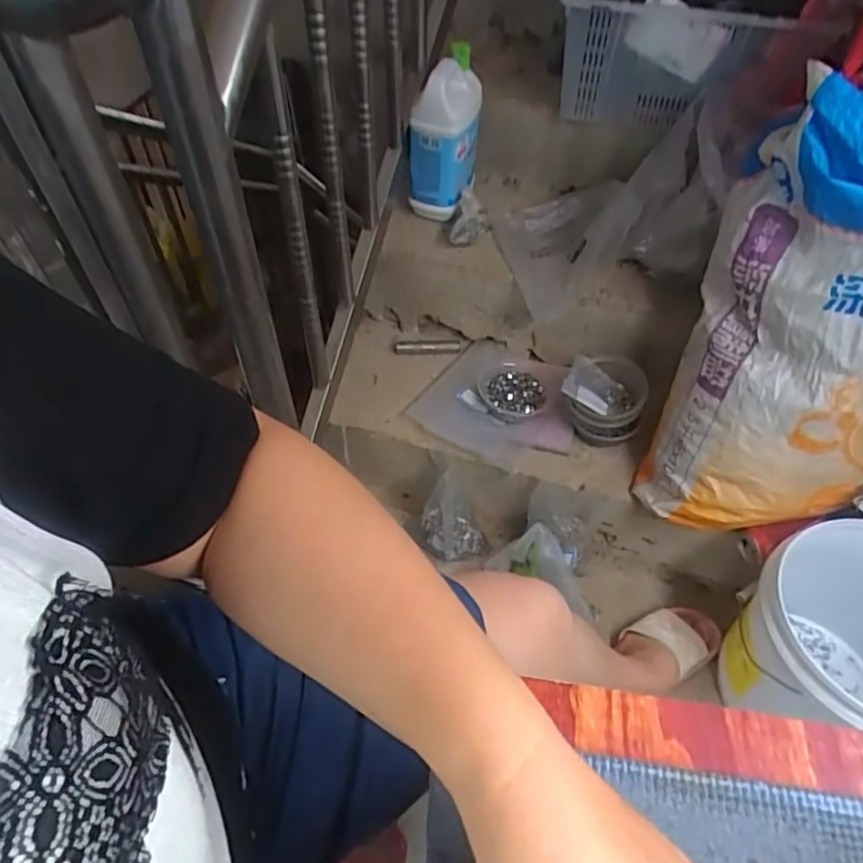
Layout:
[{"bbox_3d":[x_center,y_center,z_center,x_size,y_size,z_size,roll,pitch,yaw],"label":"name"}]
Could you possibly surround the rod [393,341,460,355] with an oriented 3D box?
[{"bbox_3d":[-0.007,-0.149,1.128,0.115,0.015,0.024,-1,53,-2],"label":"rod"}]

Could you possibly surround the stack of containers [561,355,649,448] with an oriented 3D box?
[{"bbox_3d":[0.264,-0.043,0.978,0.123,0.106,0.098,21,55,15],"label":"stack of containers"}]

